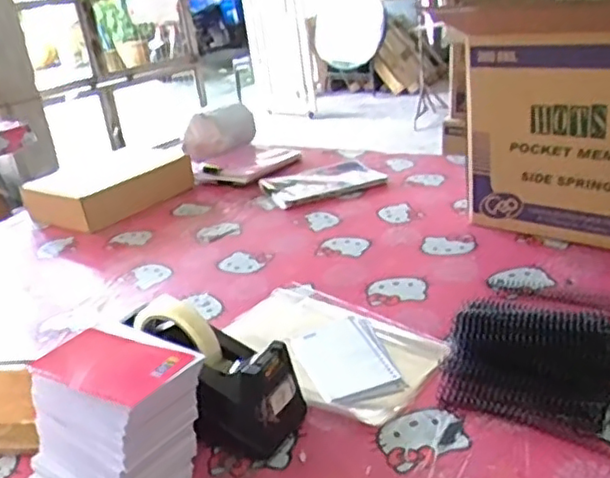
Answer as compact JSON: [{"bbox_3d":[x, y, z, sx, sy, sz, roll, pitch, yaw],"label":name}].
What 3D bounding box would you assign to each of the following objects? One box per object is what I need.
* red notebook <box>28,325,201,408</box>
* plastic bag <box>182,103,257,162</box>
[{"bbox_3d":[-0.175,0.109,0.572,0.133,0.007,0.082,9,28,33],"label":"red notebook"},{"bbox_3d":[-0.202,-0.260,1.511,0.083,0.098,0.194,10,29,35],"label":"plastic bag"}]

